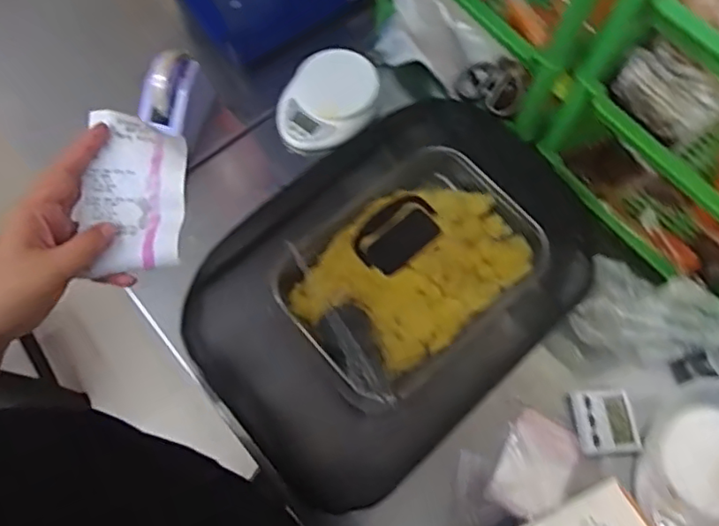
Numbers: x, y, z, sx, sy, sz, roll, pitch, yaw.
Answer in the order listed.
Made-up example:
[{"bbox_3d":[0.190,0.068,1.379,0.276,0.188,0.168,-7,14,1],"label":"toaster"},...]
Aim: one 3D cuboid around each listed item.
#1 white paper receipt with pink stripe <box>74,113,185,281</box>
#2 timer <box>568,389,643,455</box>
[{"bbox_3d":[-0.180,-0.057,0.474,0.078,0.028,0.124,2,70,1],"label":"white paper receipt with pink stripe"},{"bbox_3d":[0.275,0.178,0.667,0.067,0.017,0.067,-6,70,-2],"label":"timer"}]

